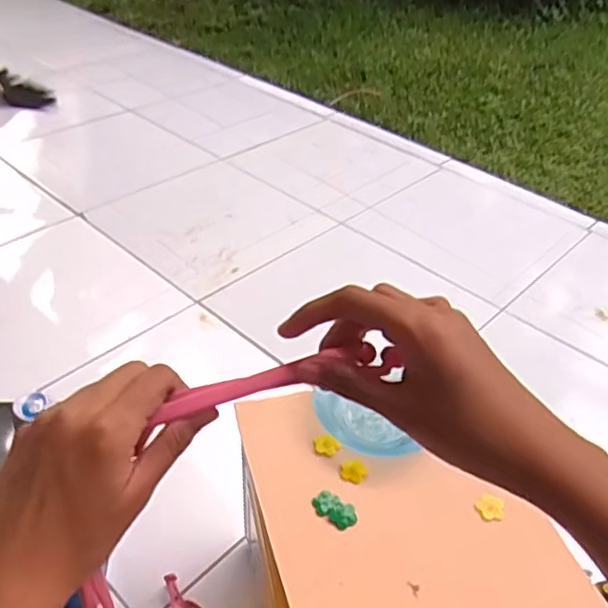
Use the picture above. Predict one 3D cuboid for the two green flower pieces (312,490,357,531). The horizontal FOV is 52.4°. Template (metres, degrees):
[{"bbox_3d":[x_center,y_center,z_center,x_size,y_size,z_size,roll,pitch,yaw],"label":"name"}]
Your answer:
[{"bbox_3d":[0.027,0.178,0.537,0.040,0.009,0.024,28,46,26],"label":"two green flower pieces"}]

